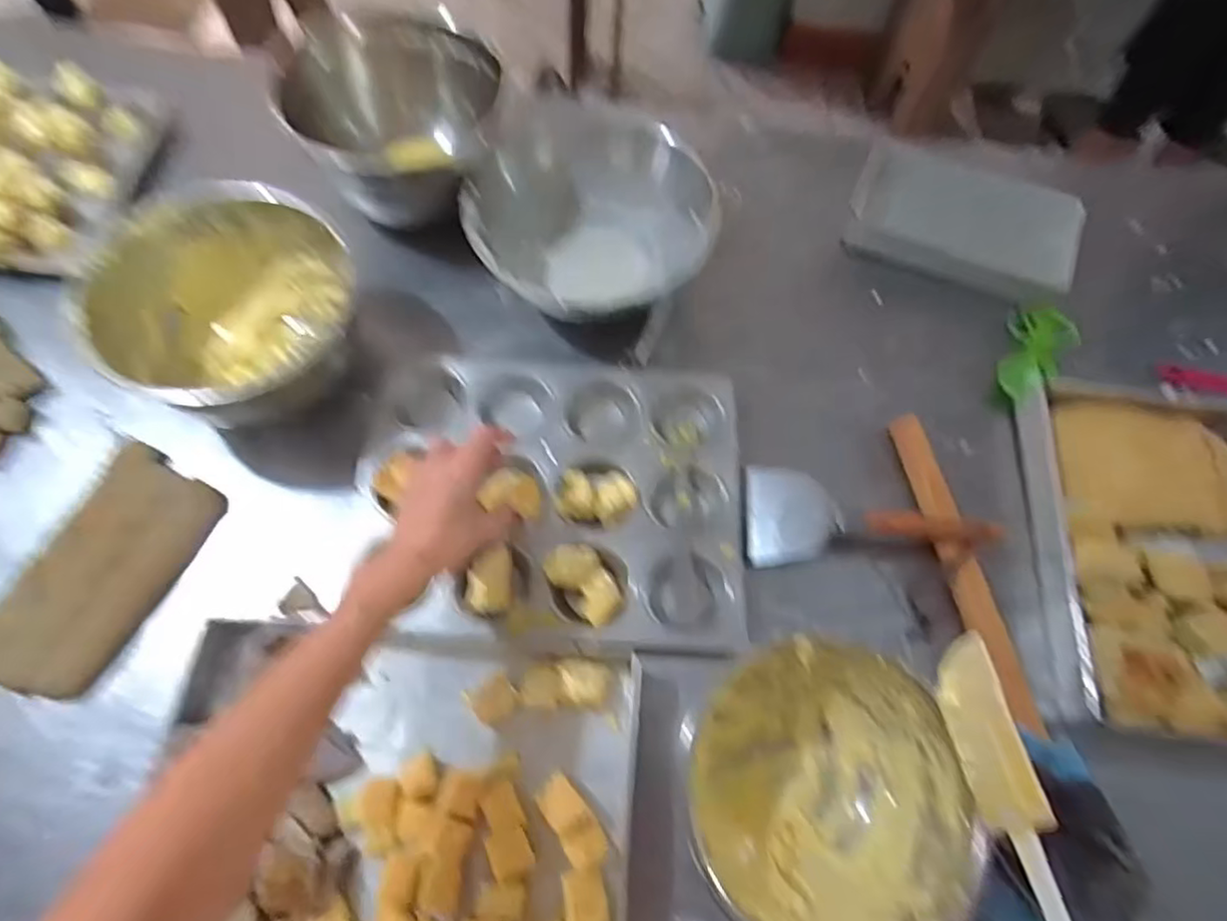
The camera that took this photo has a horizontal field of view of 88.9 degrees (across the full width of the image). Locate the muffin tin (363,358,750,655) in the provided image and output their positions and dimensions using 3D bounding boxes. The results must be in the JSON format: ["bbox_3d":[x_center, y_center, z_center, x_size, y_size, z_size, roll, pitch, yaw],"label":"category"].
[{"bbox_3d":[-0.053,0.028,0.561,0.332,0.040,0.261,4,61,-1],"label":"muffin tin"}]

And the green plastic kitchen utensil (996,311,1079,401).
[{"bbox_3d":[0.447,-0.118,0.664,0.062,0.051,0.110,22,65,8],"label":"green plastic kitchen utensil"}]

